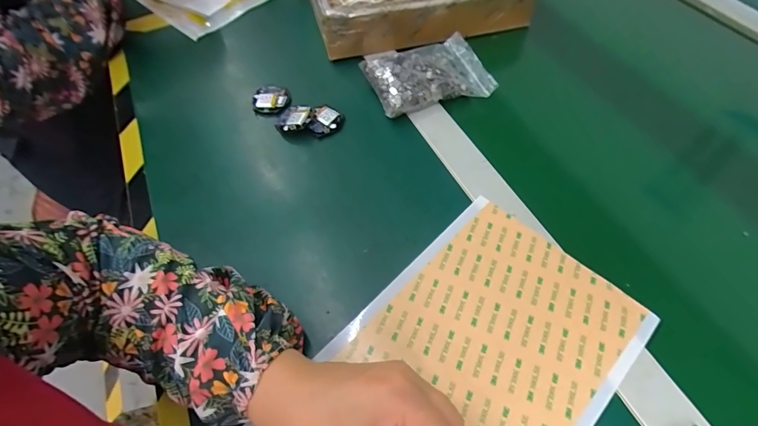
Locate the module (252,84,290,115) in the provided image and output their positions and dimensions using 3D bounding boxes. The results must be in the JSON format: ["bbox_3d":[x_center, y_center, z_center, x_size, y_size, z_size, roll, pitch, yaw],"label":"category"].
[{"bbox_3d":[-0.125,-0.131,0.456,0.042,0.013,0.035,-14,57,-5],"label":"module"}]

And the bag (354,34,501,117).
[{"bbox_3d":[0.056,-0.162,0.452,0.137,0.037,0.095,-19,57,-9],"label":"bag"}]

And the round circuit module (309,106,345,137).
[{"bbox_3d":[-0.061,-0.101,0.435,0.033,0.014,0.035,-2,56,3],"label":"round circuit module"}]

